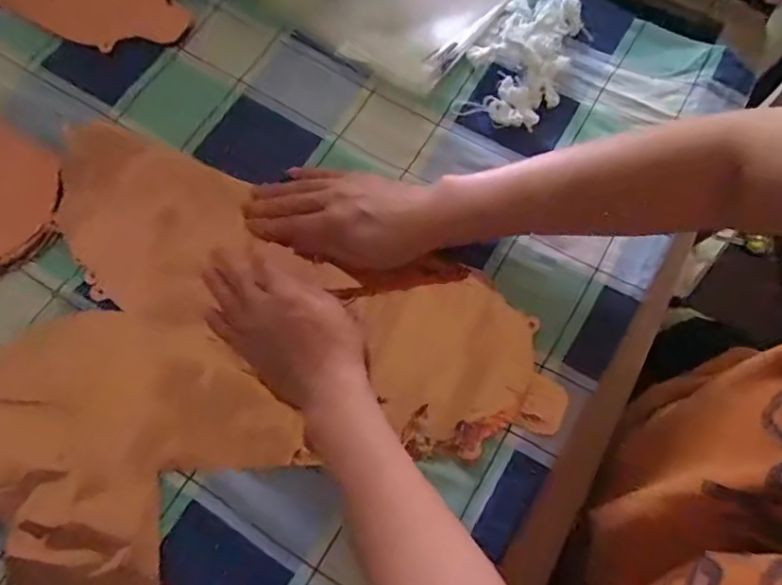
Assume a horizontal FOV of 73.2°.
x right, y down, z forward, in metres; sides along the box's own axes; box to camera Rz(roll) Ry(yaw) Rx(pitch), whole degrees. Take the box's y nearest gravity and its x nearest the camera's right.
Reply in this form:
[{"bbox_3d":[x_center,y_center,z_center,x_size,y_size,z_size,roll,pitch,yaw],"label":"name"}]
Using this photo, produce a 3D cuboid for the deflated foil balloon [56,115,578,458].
[{"bbox_3d":[-0.075,-0.004,0.410,0.430,0.023,0.132,24,73,5],"label":"deflated foil balloon"}]

